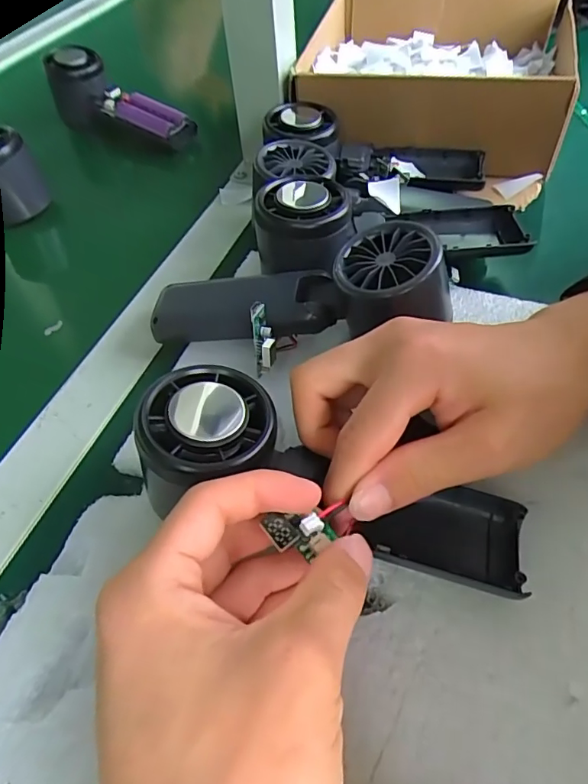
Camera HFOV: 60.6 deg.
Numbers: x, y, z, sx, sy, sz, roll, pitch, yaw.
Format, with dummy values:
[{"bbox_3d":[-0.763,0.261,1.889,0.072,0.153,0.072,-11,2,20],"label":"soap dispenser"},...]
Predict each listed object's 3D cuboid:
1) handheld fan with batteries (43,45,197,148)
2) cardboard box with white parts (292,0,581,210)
[{"bbox_3d":[-0.169,-0.284,0.486,0.153,0.062,0.039,22,56,21],"label":"handheld fan with batteries"},{"bbox_3d":[0.124,-0.281,0.445,0.218,0.085,0.257,13,53,15],"label":"cardboard box with white parts"}]

